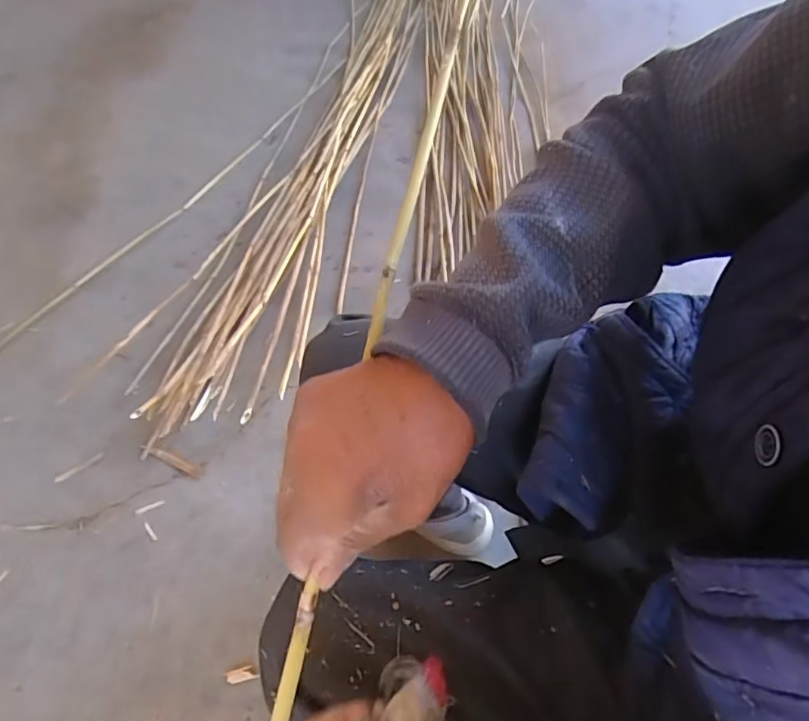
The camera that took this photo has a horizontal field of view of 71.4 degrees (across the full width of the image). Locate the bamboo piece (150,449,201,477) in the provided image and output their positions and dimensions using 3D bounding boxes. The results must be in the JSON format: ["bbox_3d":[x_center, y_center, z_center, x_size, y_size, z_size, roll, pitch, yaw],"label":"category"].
[{"bbox_3d":[-0.376,0.168,0.924,0.093,0.007,0.021,19,56,11],"label":"bamboo piece"}]

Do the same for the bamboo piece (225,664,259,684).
[{"bbox_3d":[-0.217,0.419,0.750,0.042,0.004,0.018,-11,55,-10],"label":"bamboo piece"}]

